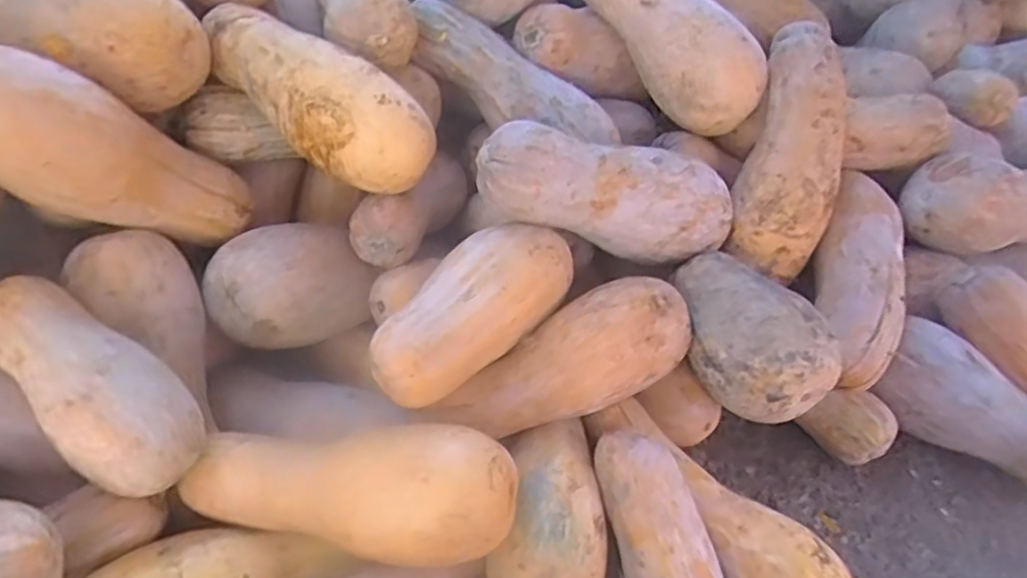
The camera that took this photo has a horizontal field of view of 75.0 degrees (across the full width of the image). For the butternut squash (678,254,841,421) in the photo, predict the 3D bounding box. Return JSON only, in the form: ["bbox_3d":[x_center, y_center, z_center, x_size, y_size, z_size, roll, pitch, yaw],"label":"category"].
[{"bbox_3d":[0.303,0.061,0.888,0.130,0.126,0.225,-22,49,-26],"label":"butternut squash"}]

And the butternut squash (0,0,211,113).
[{"bbox_3d":[-0.541,-0.309,0.796,0.301,0.139,0.127,13,44,9],"label":"butternut squash"}]

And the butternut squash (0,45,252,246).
[{"bbox_3d":[-0.457,-0.144,0.771,0.110,0.342,0.122,40,95,32],"label":"butternut squash"}]

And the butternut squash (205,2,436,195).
[{"bbox_3d":[-0.252,-0.255,0.854,0.328,0.110,0.108,37,49,6],"label":"butternut squash"}]

